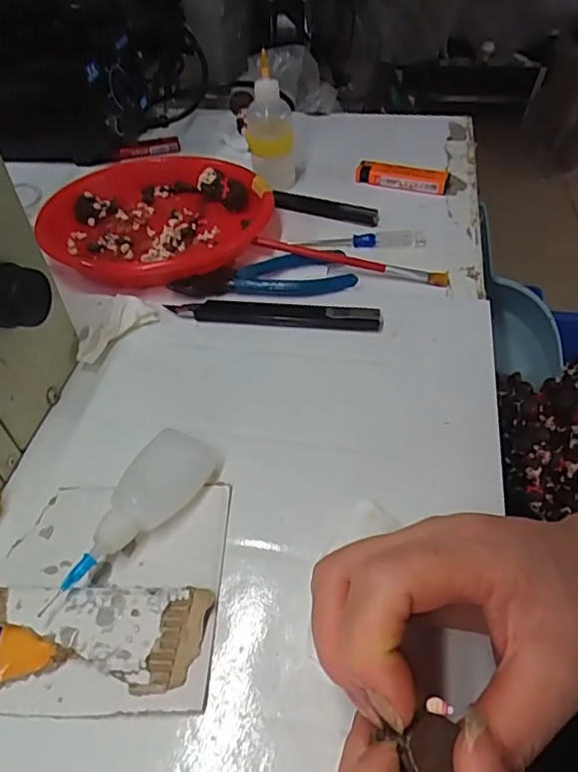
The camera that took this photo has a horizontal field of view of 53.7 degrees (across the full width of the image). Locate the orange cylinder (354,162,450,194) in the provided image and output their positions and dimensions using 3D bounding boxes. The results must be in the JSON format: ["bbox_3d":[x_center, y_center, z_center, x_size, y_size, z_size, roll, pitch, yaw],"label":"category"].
[{"bbox_3d":[0.098,-0.183,0.500,0.080,0.016,0.017,13,50,13],"label":"orange cylinder"}]

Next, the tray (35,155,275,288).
[{"bbox_3d":[-0.103,-0.134,0.453,0.165,0.025,0.164,11,50,12],"label":"tray"}]

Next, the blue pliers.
[{"bbox_3d":[-0.017,-0.083,0.410,0.125,0.009,0.047,0,49,2],"label":"blue pliers"}]

